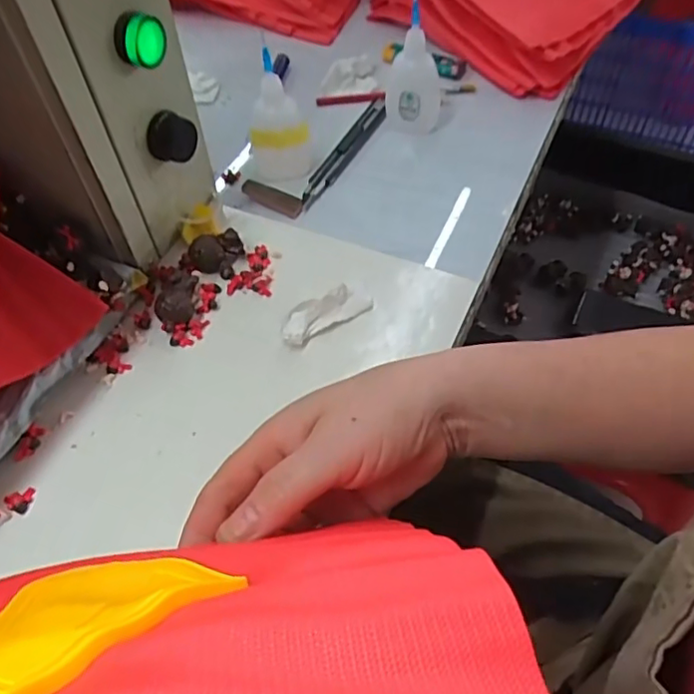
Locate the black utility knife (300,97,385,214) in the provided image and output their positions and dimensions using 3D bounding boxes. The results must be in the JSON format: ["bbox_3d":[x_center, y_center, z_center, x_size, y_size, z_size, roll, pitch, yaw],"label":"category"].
[{"bbox_3d":[-0.002,-0.162,0.500,0.017,0.012,0.136,22,59,17],"label":"black utility knife"}]

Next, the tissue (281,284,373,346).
[{"bbox_3d":[-0.015,-0.023,0.399,0.063,0.016,0.022,-31,59,-17],"label":"tissue"}]

